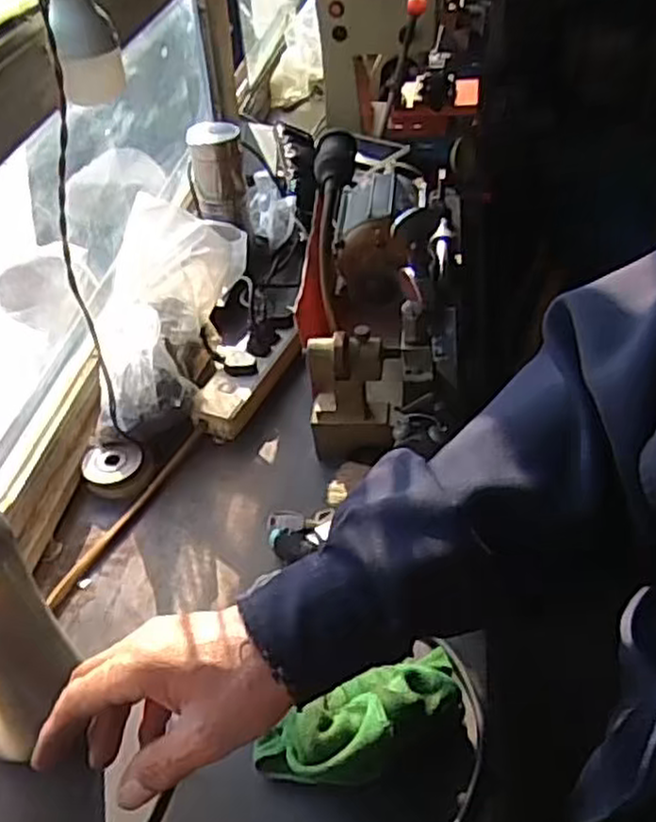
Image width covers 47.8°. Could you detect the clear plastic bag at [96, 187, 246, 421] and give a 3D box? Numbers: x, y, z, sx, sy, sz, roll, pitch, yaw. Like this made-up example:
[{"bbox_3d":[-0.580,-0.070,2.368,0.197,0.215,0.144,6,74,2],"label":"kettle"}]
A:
[{"bbox_3d":[-0.156,-0.086,0.746,0.112,0.132,0.209,6,67,8],"label":"clear plastic bag"}]

